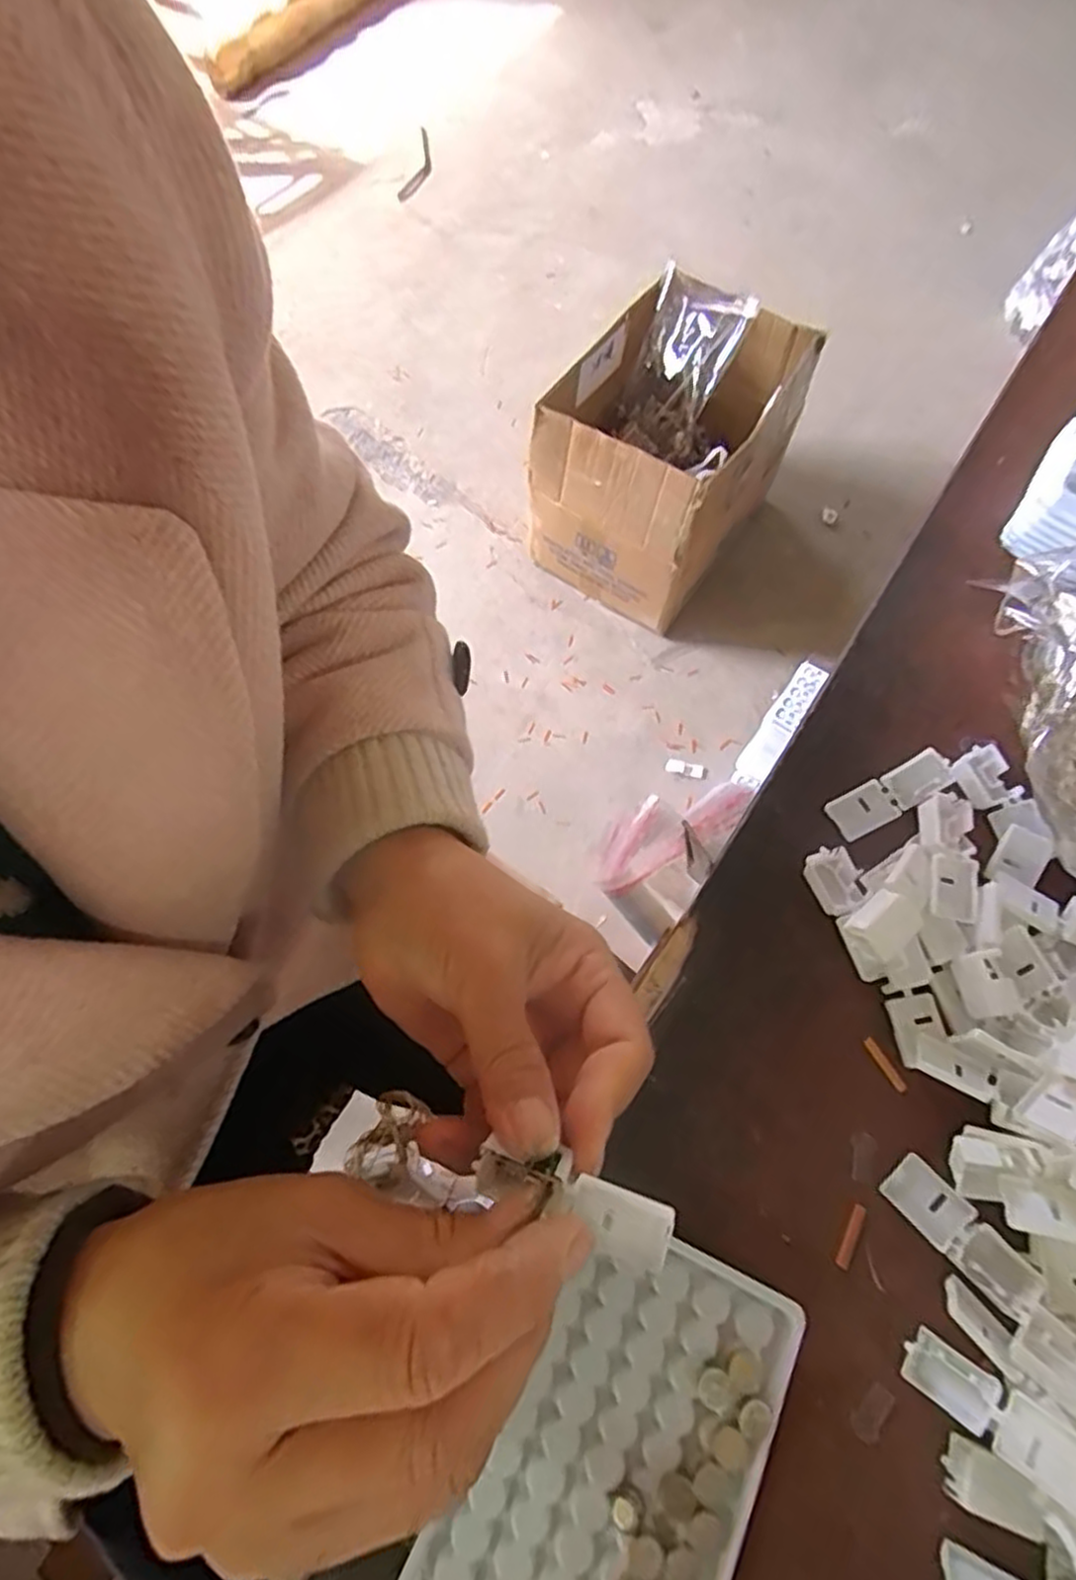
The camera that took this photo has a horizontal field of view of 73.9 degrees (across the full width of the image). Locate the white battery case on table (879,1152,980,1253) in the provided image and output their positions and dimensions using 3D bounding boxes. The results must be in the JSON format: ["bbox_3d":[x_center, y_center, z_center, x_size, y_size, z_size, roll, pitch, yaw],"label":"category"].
[{"bbox_3d":[0.144,0.153,0.266,0.020,0.004,0.027,-44,60,-6],"label":"white battery case on table"}]

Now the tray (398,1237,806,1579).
[{"bbox_3d":[0.027,0.221,0.238,0.090,0.009,0.127,24,70,10],"label":"tray"}]

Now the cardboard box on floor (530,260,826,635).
[{"bbox_3d":[0.199,-0.526,1.141,0.296,0.306,0.387,34,72,13],"label":"cardboard box on floor"}]

